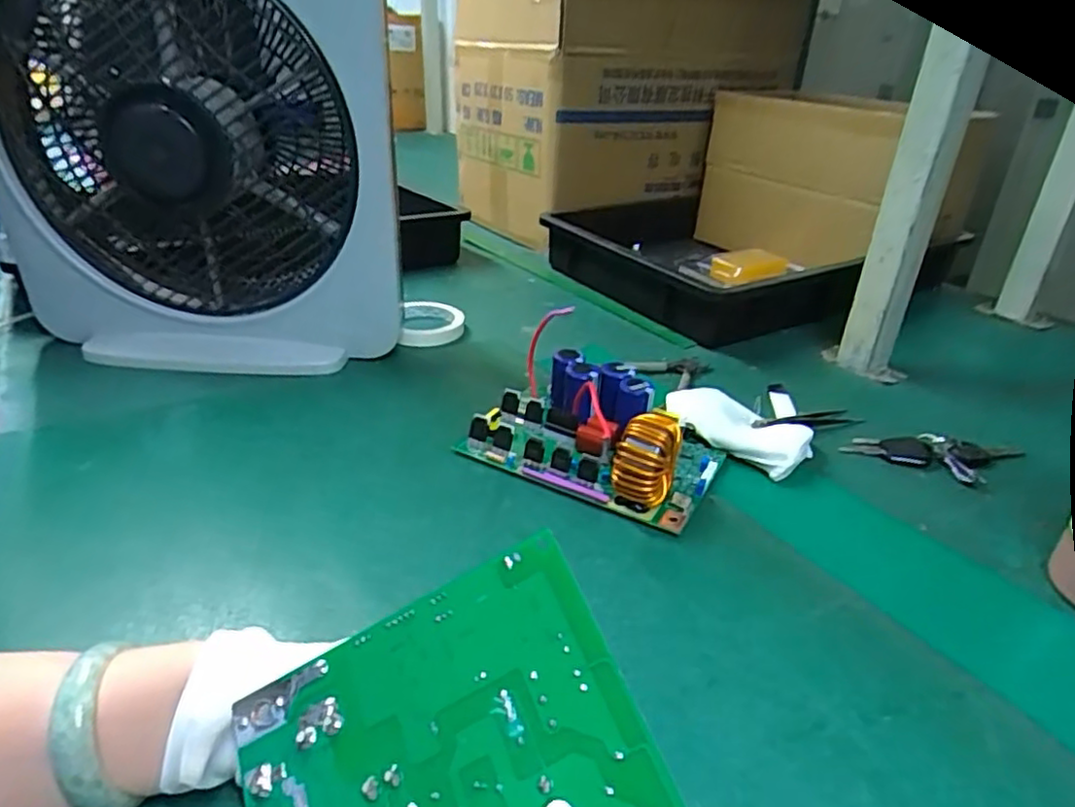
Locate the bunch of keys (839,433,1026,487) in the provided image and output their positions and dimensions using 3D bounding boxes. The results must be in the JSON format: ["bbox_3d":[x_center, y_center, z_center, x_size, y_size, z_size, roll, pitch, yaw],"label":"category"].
[{"bbox_3d":[0.363,0.046,0.590,0.166,0.019,0.063,3,29,-1],"label":"bunch of keys"}]

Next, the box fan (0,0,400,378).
[{"bbox_3d":[-0.314,-0.247,0.628,0.376,0.413,0.160,4,29,1],"label":"box fan"}]

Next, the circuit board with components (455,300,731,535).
[{"bbox_3d":[0.050,0.016,0.554,0.197,0.063,0.135,17,32,23],"label":"circuit board with components"}]

